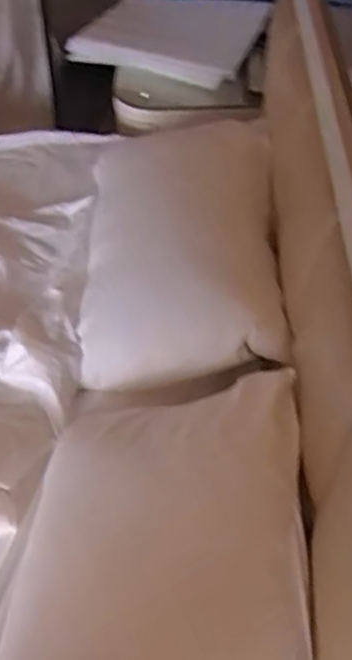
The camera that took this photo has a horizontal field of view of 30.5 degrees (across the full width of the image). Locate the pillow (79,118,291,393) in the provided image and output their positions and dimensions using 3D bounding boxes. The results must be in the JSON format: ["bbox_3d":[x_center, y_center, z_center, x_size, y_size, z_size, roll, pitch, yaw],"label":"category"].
[{"bbox_3d":[0.009,-0.208,1.293,0.366,0.146,0.666,2,48,-1],"label":"pillow"}]

